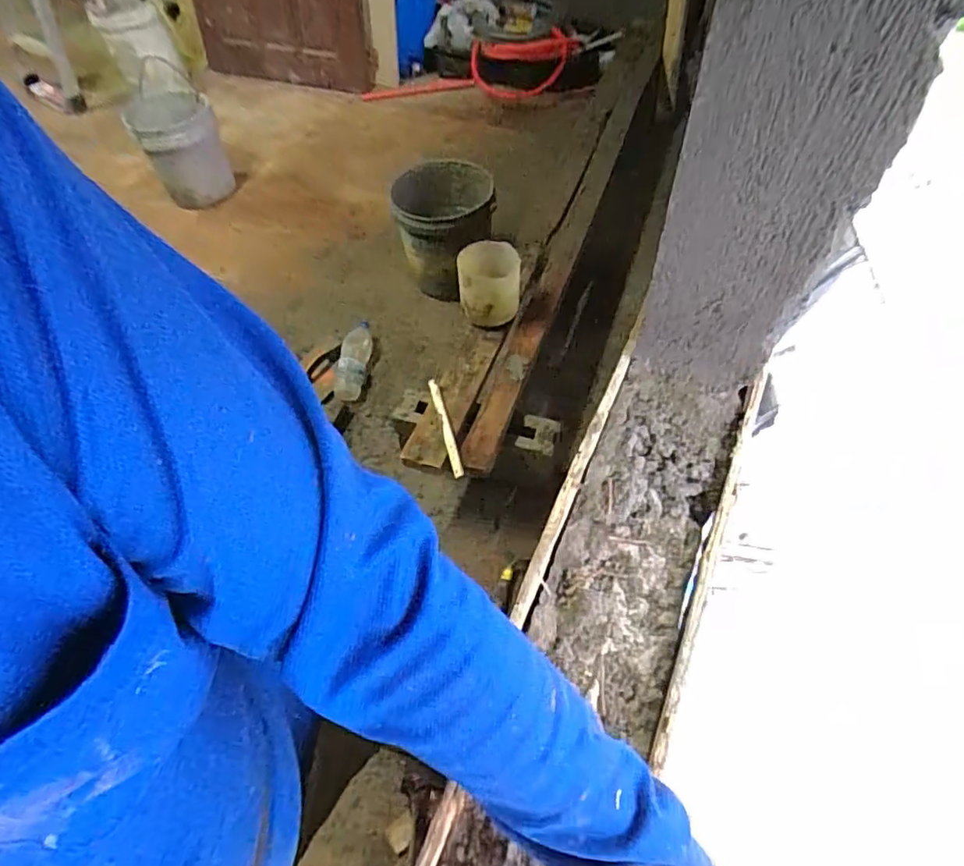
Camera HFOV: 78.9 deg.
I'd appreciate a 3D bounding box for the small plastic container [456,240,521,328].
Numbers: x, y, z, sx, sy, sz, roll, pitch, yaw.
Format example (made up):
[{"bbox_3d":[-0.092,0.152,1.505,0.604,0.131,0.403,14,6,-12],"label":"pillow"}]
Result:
[{"bbox_3d":[0.019,-0.372,1.471,0.151,0.177,0.139,-5,56,0],"label":"small plastic container"}]

